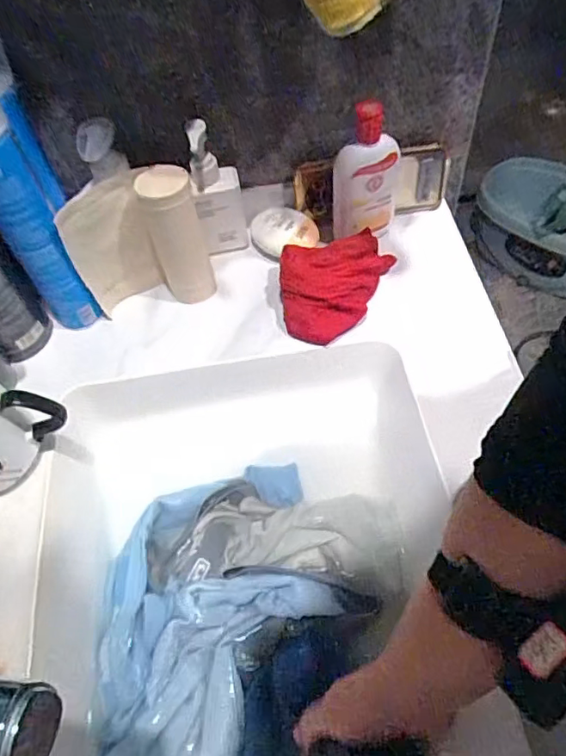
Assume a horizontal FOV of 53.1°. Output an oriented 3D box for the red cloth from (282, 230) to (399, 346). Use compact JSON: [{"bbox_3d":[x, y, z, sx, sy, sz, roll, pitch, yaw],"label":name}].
[{"bbox_3d":[0.059,-0.094,0.580,0.121,0.053,0.102,-8,56,0],"label":"red cloth"}]

